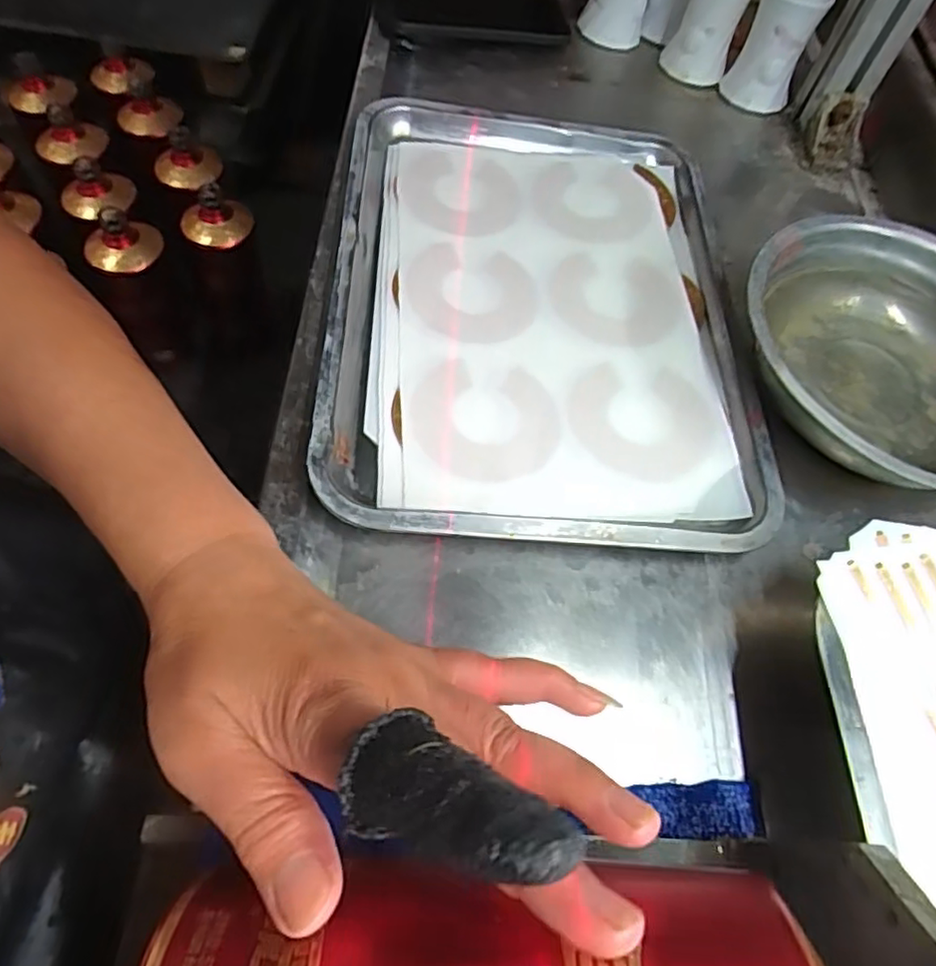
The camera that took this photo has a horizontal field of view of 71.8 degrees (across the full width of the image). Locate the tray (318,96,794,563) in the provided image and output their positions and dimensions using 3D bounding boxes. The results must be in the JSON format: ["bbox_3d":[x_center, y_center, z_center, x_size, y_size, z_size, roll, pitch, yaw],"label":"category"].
[{"bbox_3d":[0.048,-0.119,0.411,0.255,0.019,0.338,4,59,-6],"label":"tray"}]

